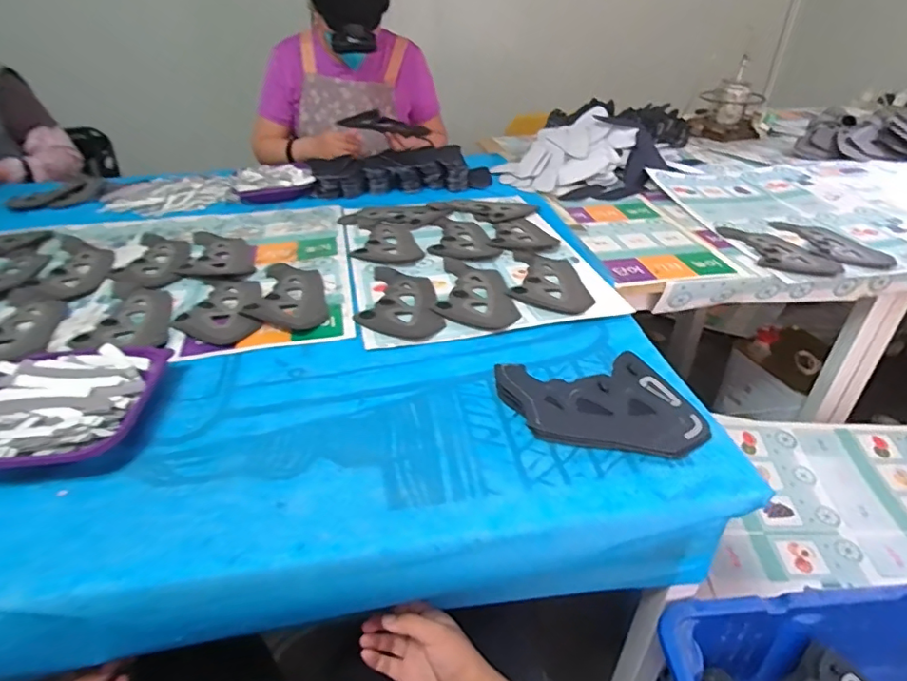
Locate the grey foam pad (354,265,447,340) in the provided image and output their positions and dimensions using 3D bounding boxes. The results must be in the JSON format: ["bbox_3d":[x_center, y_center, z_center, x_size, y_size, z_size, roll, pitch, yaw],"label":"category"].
[{"bbox_3d":[-0.084,-0.061,0.793,0.115,0.009,0.209,-5,34,-9],"label":"grey foam pad"}]

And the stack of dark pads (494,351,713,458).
[{"bbox_3d":[0.159,0.067,0.584,0.227,0.038,0.115,7,34,9],"label":"stack of dark pads"}]

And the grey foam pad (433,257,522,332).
[{"bbox_3d":[0.027,-0.077,0.814,0.112,0.005,0.223,-4,34,-6],"label":"grey foam pad"}]

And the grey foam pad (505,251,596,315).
[{"bbox_3d":[0.153,-0.094,0.844,0.120,0.008,0.189,7,32,7],"label":"grey foam pad"}]

